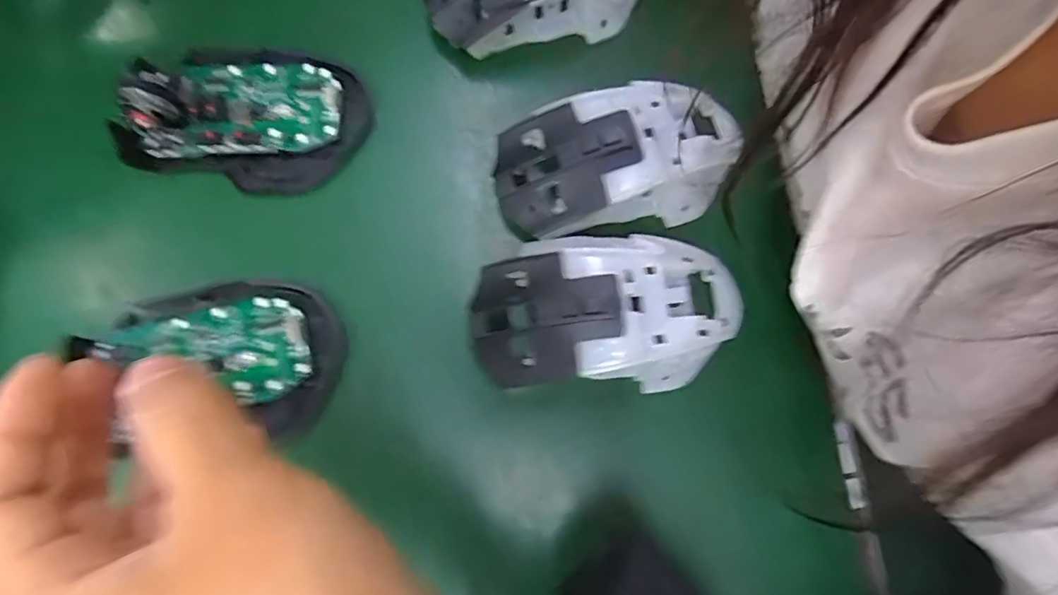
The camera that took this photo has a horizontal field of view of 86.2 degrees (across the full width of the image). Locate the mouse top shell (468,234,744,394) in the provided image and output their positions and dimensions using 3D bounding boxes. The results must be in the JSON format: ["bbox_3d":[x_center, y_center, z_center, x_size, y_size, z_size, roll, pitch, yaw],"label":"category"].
[{"bbox_3d":[0.034,0.006,0.233,0.113,0.028,0.064,-7,80,0],"label":"mouse top shell"}]

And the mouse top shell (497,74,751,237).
[{"bbox_3d":[0.041,-0.064,0.249,0.111,0.026,0.057,-12,80,-1],"label":"mouse top shell"}]

